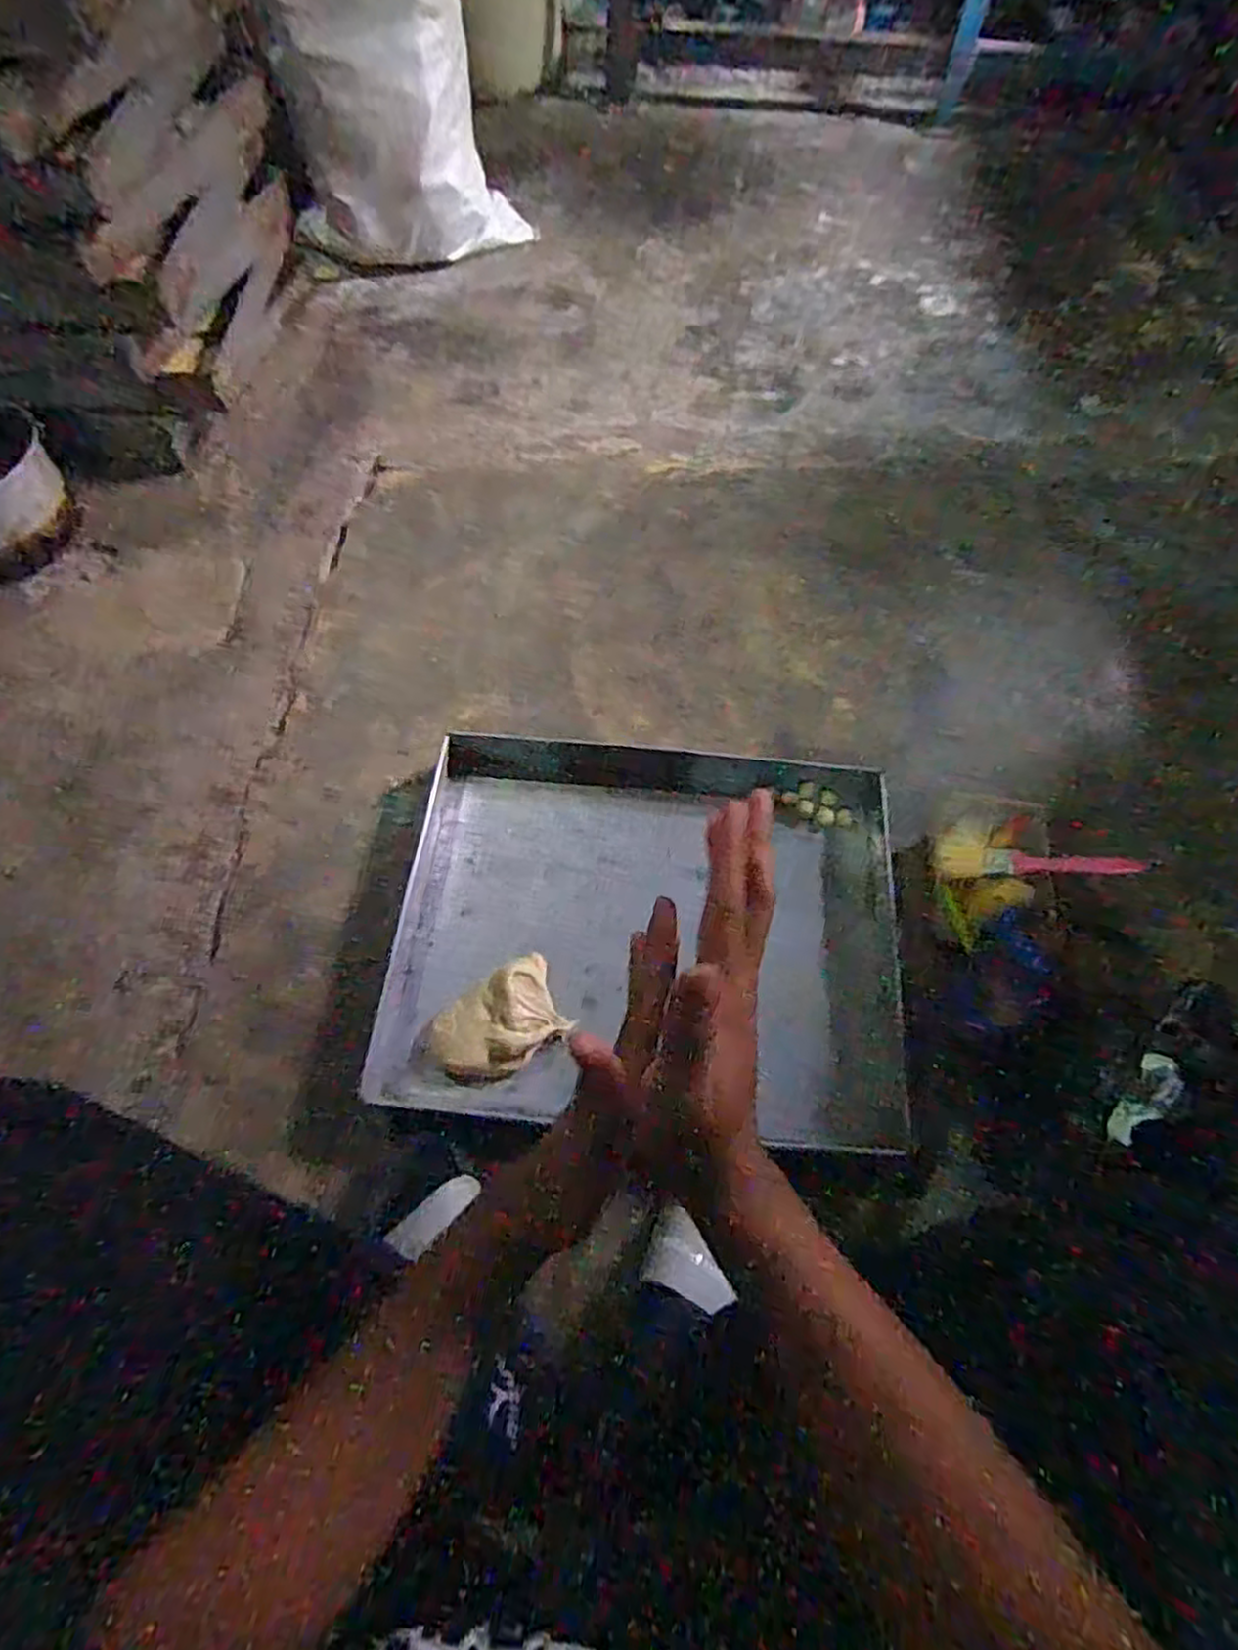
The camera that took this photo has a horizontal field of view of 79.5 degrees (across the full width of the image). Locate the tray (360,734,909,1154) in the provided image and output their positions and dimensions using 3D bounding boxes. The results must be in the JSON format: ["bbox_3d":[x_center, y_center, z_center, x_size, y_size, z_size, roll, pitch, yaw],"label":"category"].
[{"bbox_3d":[0.033,0.110,0.819,0.523,0.075,0.439,5,62,2],"label":"tray"}]

